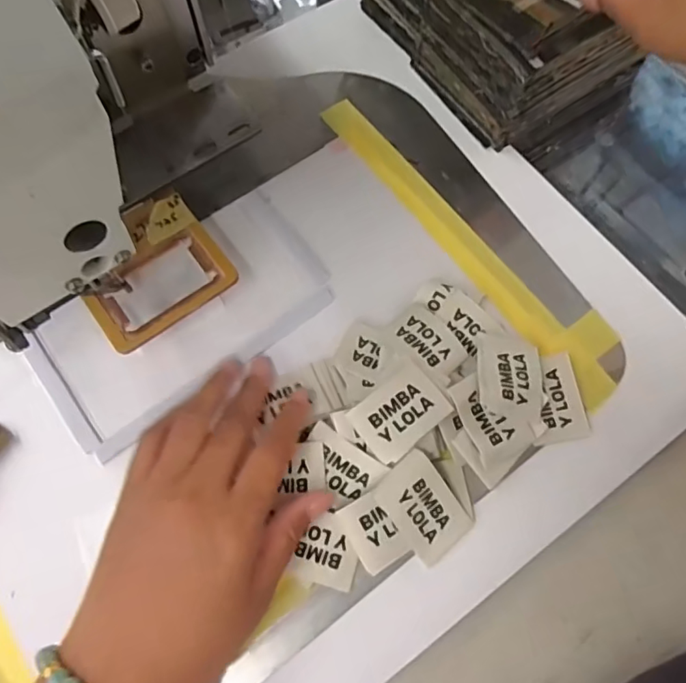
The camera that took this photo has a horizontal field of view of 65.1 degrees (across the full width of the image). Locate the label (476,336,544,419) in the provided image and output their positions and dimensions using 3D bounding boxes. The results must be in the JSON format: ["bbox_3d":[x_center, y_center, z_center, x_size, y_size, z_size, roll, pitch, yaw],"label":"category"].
[{"bbox_3d":[0.093,0.019,0.301,0.039,0.006,0.046,12,54,-9],"label":"label"}]

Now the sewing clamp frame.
[{"bbox_3d":[-0.114,-0.043,0.316,0.080,0.007,0.077,-36,76,-11],"label":"sewing clamp frame"}]

